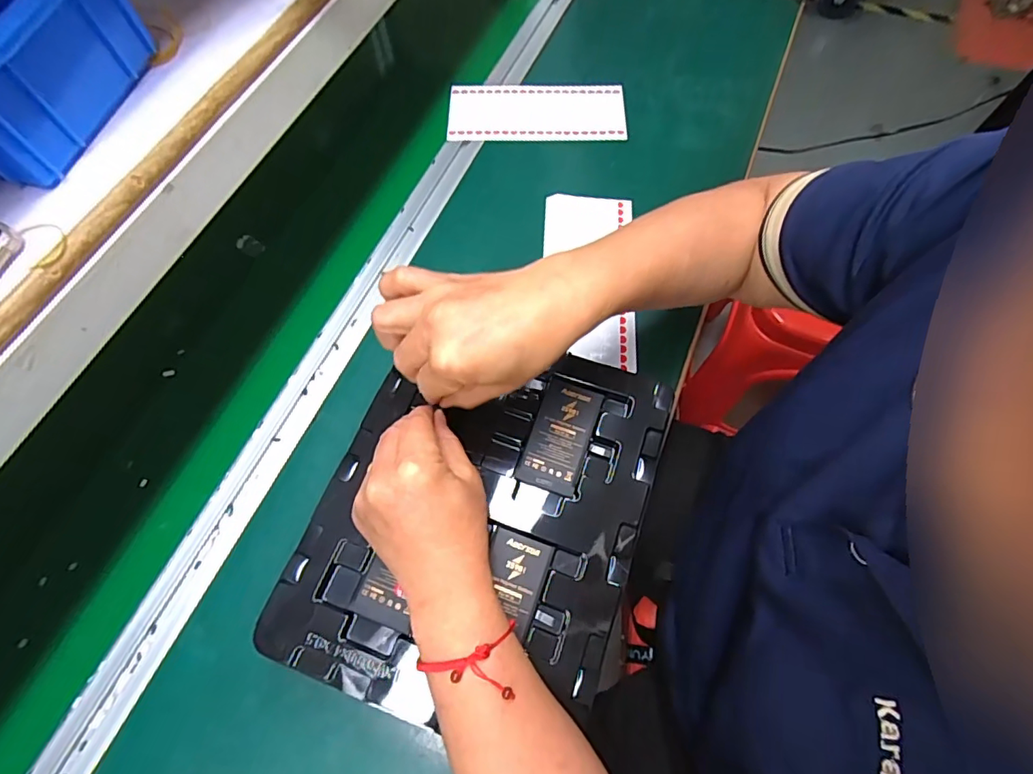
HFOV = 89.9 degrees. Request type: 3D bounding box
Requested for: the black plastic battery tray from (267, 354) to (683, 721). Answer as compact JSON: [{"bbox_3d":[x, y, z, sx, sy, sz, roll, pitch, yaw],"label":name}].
[{"bbox_3d":[-0.025,0.085,0.377,0.221,0.018,0.275,17,67,10],"label":"black plastic battery tray"}]

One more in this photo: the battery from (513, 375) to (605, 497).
[{"bbox_3d":[0.034,0.036,0.395,0.045,0.007,0.085,18,67,10],"label":"battery"}]

